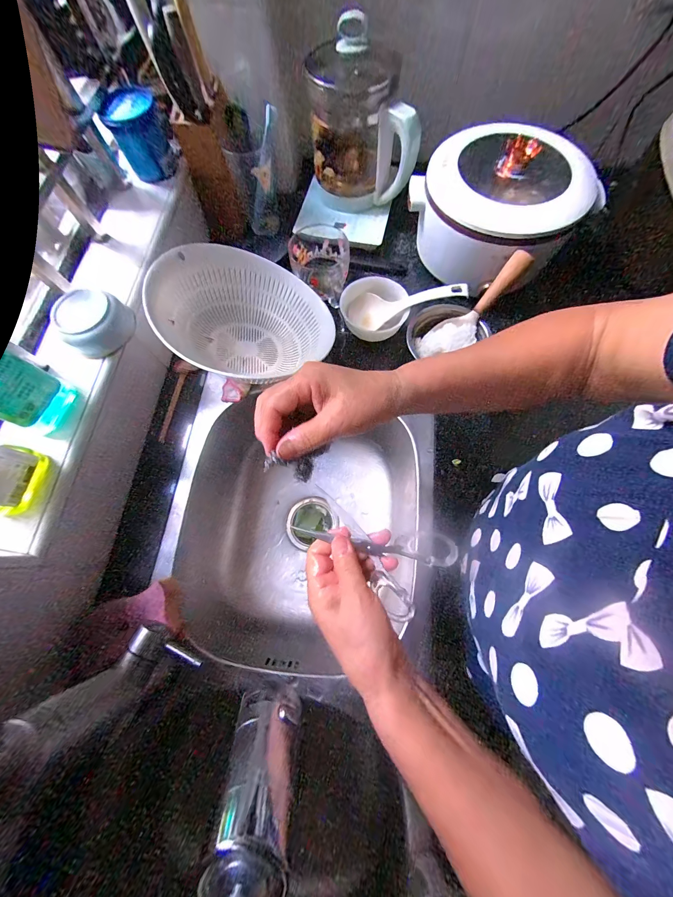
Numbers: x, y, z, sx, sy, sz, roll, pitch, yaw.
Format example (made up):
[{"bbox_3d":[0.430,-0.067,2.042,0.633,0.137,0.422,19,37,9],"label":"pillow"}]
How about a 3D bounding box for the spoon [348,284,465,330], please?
[{"bbox_3d":[0.115,-0.245,0.507,0.189,0.036,0.050,1,69,31],"label":"spoon"}]

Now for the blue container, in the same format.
[{"bbox_3d":[-0.330,-0.529,0.514,0.084,0.093,0.074,-24,72,-7],"label":"blue container"}]

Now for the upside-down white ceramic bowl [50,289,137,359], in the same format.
[{"bbox_3d":[-0.337,-0.176,0.424,0.081,0.052,0.090,43,77,14],"label":"upside-down white ceramic bowl"}]

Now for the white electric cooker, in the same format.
[{"bbox_3d":[0.281,-0.412,0.517,0.238,0.141,0.244,38,76,13],"label":"white electric cooker"}]

